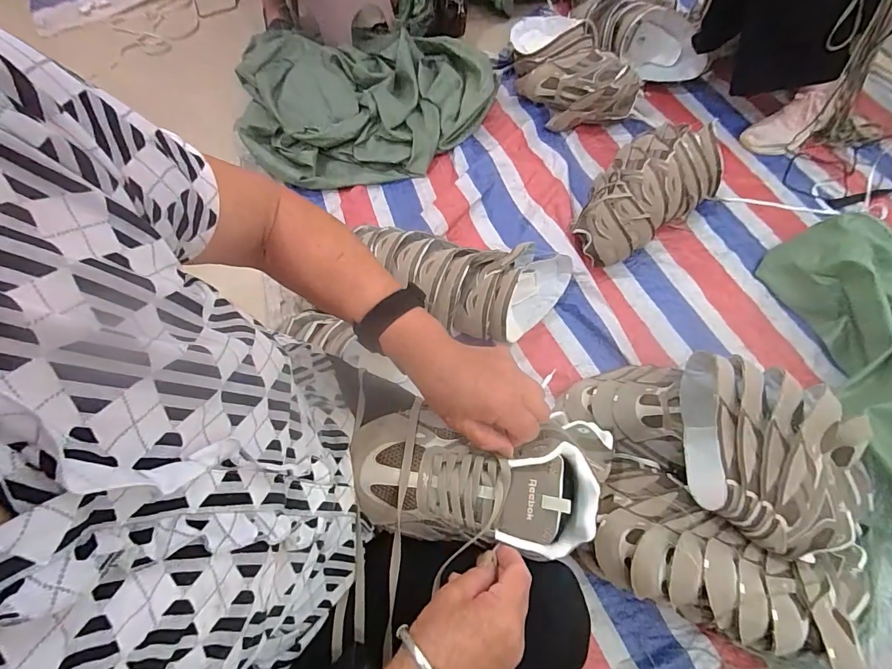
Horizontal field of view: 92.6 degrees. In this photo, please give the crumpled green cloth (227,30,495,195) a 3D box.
[{"bbox_3d":[-0.207,-0.630,1.119,0.643,0.117,0.494,-4,66,0],"label":"crumpled green cloth"}]

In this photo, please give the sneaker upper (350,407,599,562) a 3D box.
[{"bbox_3d":[0.026,0.142,0.402,0.226,0.070,0.105,10,67,6],"label":"sneaker upper"}]

